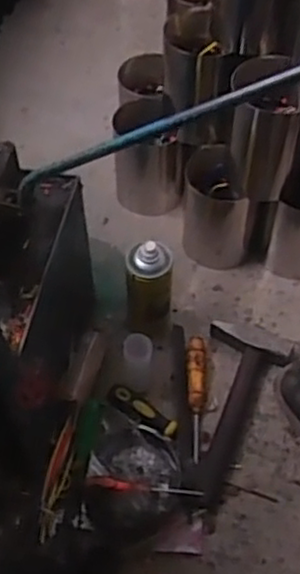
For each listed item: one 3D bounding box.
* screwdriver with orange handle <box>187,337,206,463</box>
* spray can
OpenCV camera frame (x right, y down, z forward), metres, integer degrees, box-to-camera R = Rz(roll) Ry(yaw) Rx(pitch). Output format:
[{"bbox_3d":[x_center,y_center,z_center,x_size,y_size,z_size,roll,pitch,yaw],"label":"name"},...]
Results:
[{"bbox_3d":[0.066,0.155,0.964,0.027,0.032,0.175,1,53,2],"label":"screwdriver with orange handle"},{"bbox_3d":[-0.005,0.010,0.984,0.074,0.181,0.055,-4,53,-2],"label":"spray can"}]

